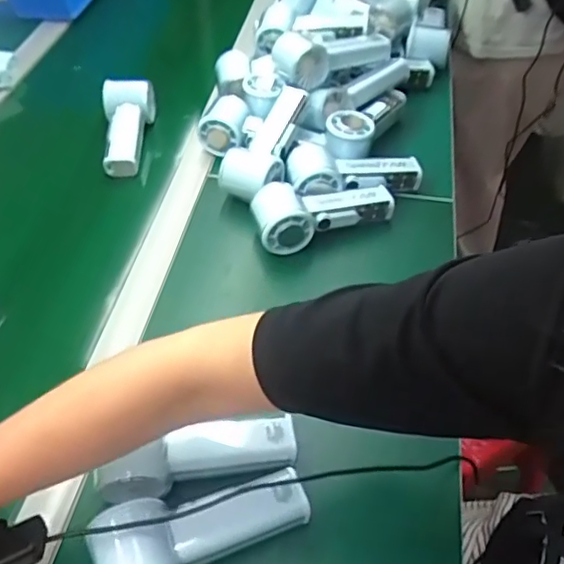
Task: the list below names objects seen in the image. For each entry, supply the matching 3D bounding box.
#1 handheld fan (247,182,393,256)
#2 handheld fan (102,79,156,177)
[{"bbox_3d":[0.045,-0.077,0.640,0.154,0.053,0.058,-11,49,-21],"label":"handheld fan"},{"bbox_3d":[-0.195,-0.197,0.750,0.064,0.058,0.119,-6,49,-3],"label":"handheld fan"}]

